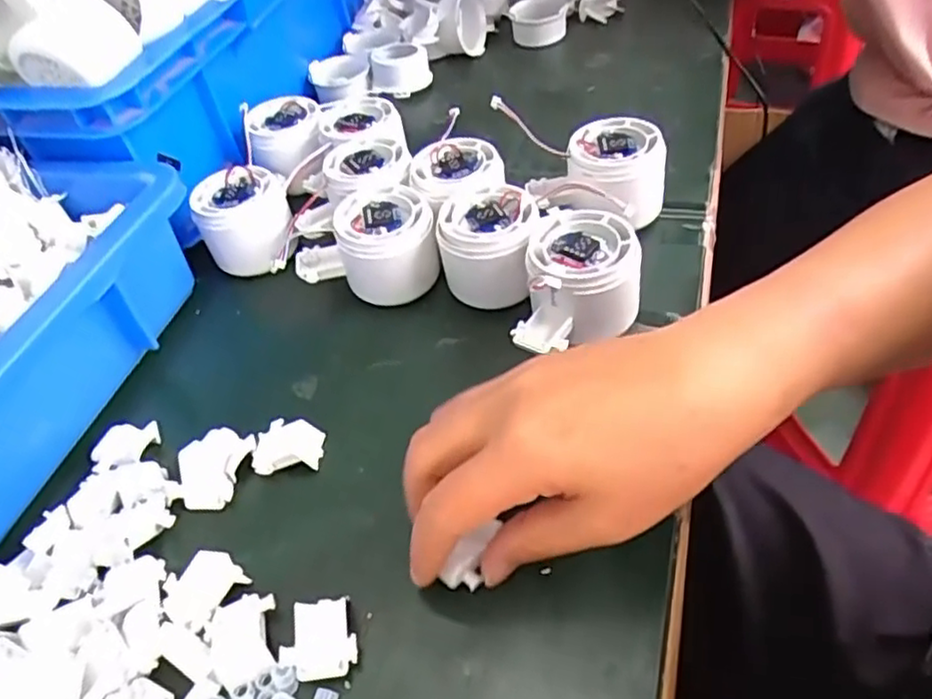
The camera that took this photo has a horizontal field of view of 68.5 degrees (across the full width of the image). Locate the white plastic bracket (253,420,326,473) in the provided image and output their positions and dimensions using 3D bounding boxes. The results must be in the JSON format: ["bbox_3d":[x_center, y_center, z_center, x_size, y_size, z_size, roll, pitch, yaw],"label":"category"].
[{"bbox_3d":[-0.089,0.049,0.343,0.033,0.015,0.026,3,48,12],"label":"white plastic bracket"}]

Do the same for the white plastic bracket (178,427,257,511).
[{"bbox_3d":[-0.126,0.058,0.340,0.031,0.009,0.040,9,50,17],"label":"white plastic bracket"}]

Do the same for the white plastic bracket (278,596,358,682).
[{"bbox_3d":[-0.058,0.116,0.275,0.029,0.011,0.029,-7,47,3],"label":"white plastic bracket"}]

